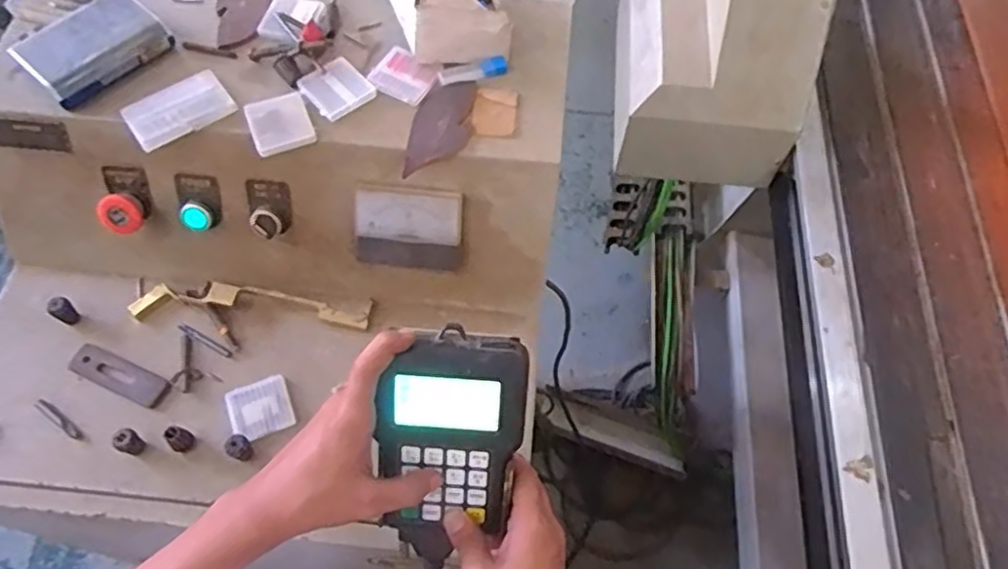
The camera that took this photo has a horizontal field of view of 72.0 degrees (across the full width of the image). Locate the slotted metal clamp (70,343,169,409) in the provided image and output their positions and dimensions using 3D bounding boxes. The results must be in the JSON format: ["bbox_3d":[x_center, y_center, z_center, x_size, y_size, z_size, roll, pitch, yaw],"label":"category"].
[{"bbox_3d":[-0.369,0.088,0.666,0.094,0.010,0.032,22,63,10],"label":"slotted metal clamp"}]

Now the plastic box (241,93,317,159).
[{"bbox_3d":[-0.202,-0.145,0.625,0.053,0.013,0.056,-20,64,-12],"label":"plastic box"}]

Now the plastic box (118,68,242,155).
[{"bbox_3d":[-0.294,-0.158,0.628,0.089,0.015,0.054,-28,66,-16],"label":"plastic box"}]

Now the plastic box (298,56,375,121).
[{"bbox_3d":[-0.155,-0.180,0.641,0.054,0.015,0.057,-36,68,-19],"label":"plastic box"}]

